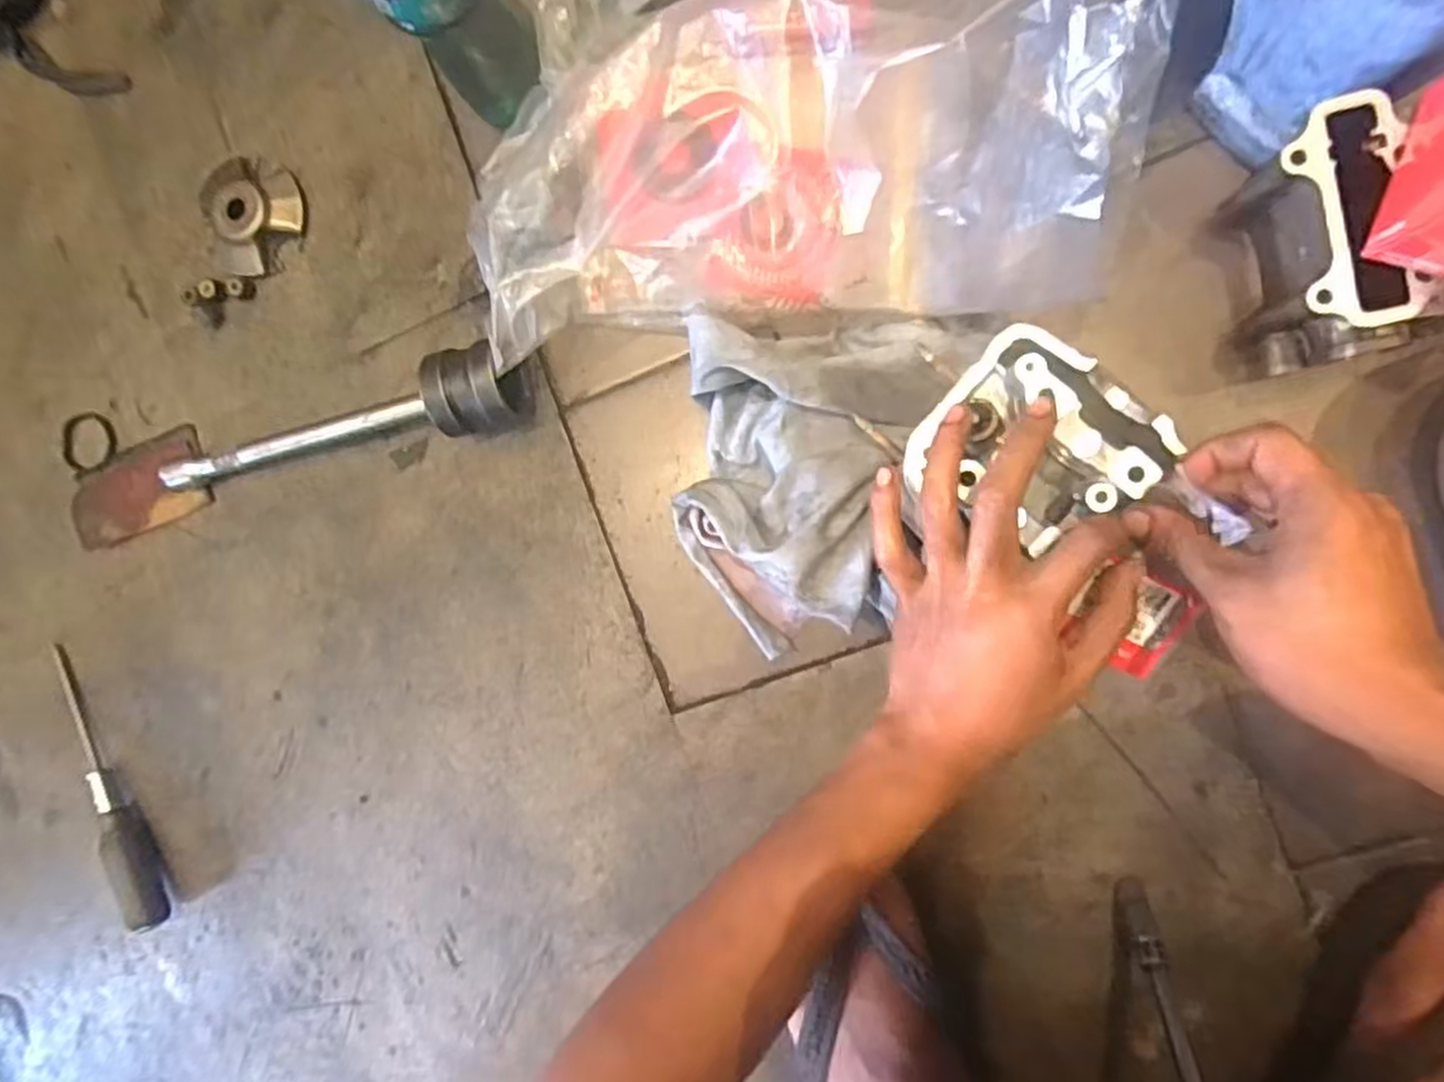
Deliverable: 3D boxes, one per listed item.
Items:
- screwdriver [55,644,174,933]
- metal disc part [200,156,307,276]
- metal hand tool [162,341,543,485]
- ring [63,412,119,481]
[{"bbox_3d":[-0.426,0.173,0.546,0.029,0.023,0.203,-15,91,10],"label":"screwdriver"},{"bbox_3d":[-0.311,-0.212,0.512,0.072,0.020,0.075,1,93,9],"label":"metal disc part"},{"bbox_3d":[-0.238,-0.075,0.485,0.246,0.056,0.045,-8,92,10],"label":"metal hand tool"},{"bbox_3d":[-0.443,-0.068,0.550,0.043,0.007,0.042,0,90,7],"label":"ring"}]

